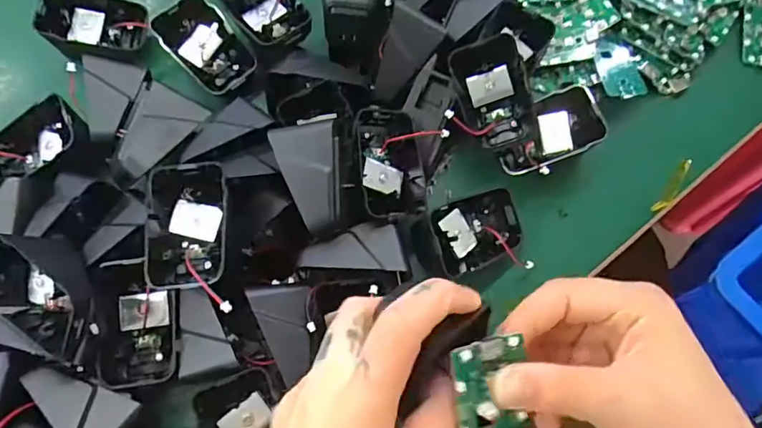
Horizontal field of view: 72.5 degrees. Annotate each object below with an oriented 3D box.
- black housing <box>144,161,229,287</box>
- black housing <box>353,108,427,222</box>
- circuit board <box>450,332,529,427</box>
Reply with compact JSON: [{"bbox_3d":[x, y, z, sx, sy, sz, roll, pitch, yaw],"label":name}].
[{"bbox_3d":[-0.108,0.006,0.291,0.043,0.018,0.066,0,70,0],"label":"black housing"},{"bbox_3d":[0.007,-0.033,0.329,0.041,0.034,0.072,-8,70,-3],"label":"black housing"},{"bbox_3d":[0.046,0.081,0.214,0.030,0.009,0.064,-12,107,-5],"label":"circuit board"}]

